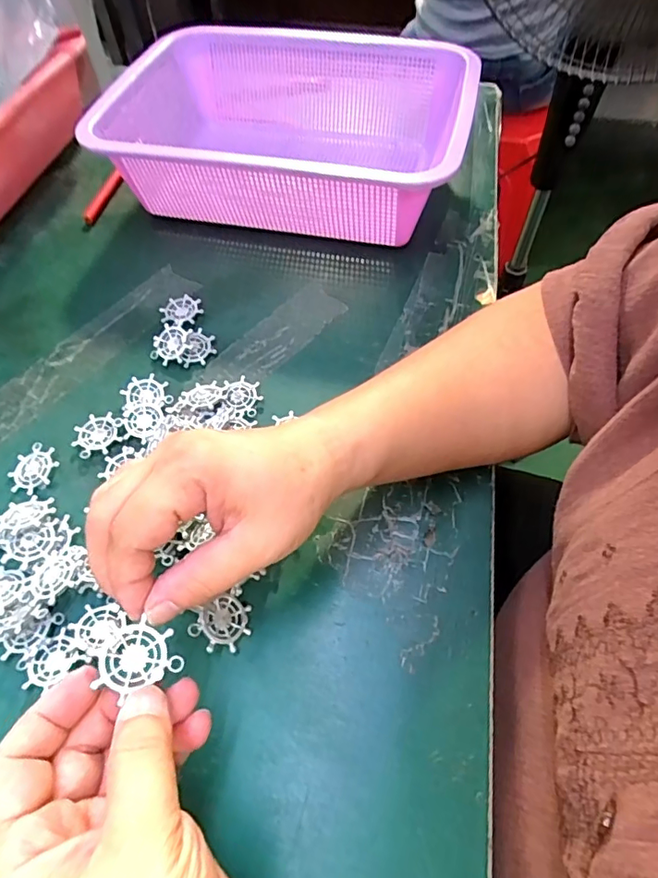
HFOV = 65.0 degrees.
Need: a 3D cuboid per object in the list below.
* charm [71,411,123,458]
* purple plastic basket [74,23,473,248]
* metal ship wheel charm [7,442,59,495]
[{"bbox_3d":[-0.153,-0.004,0.341,0.031,0.004,0.031,-1,58,2],"label":"charm"},{"bbox_3d":[-0.036,-0.271,0.467,0.279,0.090,0.220,12,59,10],"label":"purple plastic basket"},{"bbox_3d":[-0.189,0.019,0.330,0.029,0.004,0.033,28,63,19],"label":"metal ship wheel charm"}]

